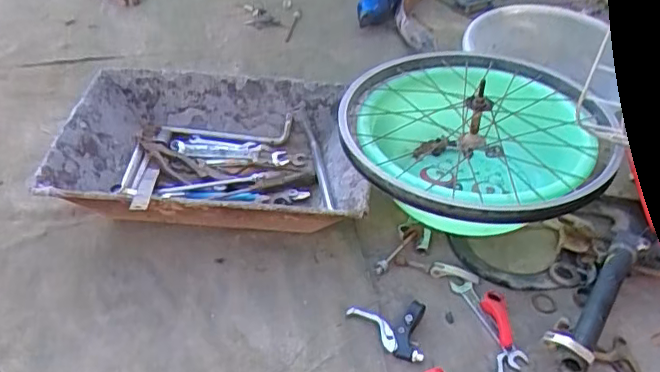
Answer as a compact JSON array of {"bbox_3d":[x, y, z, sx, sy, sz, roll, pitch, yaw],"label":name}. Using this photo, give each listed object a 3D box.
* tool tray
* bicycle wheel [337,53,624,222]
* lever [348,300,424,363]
[{"bbox_3d":[-0.188,-0.041,0.989,0.487,0.134,0.301,3,44,3],"label":"tool tray"},{"bbox_3d":[0.211,-0.085,0.870,0.384,0.102,0.355,0,44,0],"label":"bicycle wheel"},{"bbox_3d":[0.074,0.188,0.797,0.102,0.032,0.077,5,44,5],"label":"lever"}]

